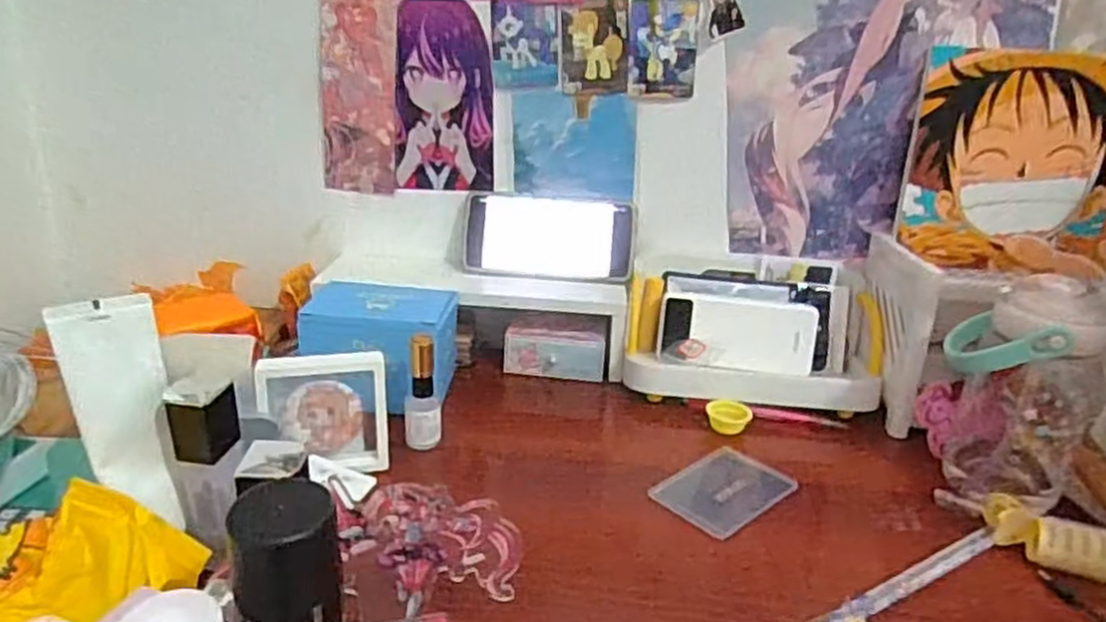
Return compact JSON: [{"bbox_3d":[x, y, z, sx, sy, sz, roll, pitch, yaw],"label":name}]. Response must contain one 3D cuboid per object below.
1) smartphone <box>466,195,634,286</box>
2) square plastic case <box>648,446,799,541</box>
[{"bbox_3d":[-0.004,-0.073,0.753,0.165,0.081,0.007,4,2,3],"label":"smartphone"},{"bbox_3d":[0.129,0.131,0.572,0.092,0.010,0.069,-17,30,-40],"label":"square plastic case"}]

